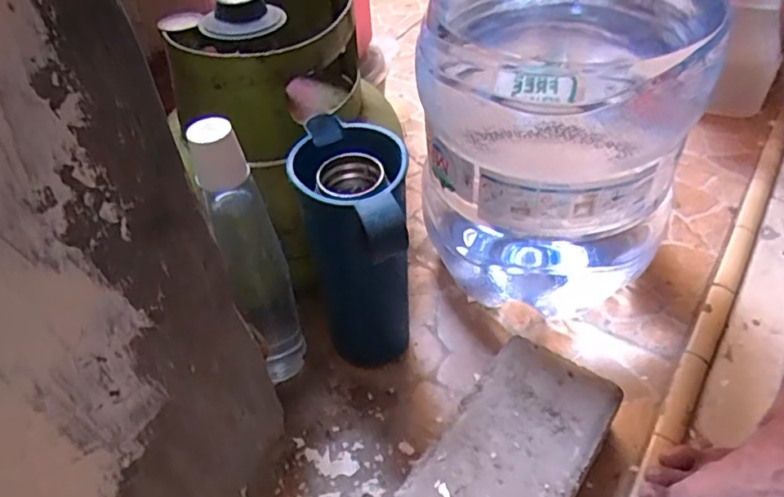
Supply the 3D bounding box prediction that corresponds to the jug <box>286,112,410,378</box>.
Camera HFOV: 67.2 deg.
[{"bbox_3d":[-0.030,0.016,0.525,0.083,0.234,0.121,-6,46,-3],"label":"jug"}]

